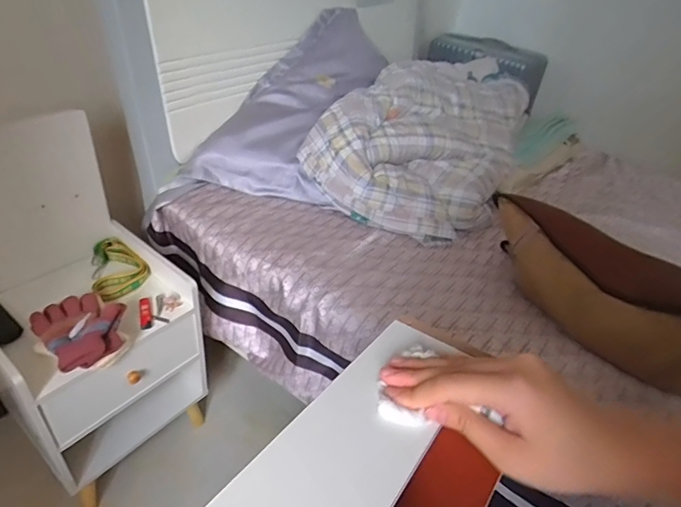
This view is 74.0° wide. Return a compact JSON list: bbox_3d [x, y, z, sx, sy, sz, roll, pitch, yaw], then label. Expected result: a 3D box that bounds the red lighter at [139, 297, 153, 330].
[{"bbox_3d":[-0.378,0.115,0.879,0.023,0.010,0.079,-9,40,-21],"label":"red lighter"}]

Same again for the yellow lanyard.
[{"bbox_3d":[-0.463,0.032,0.952,0.107,0.038,0.164,-12,41,-24],"label":"yellow lanyard"}]

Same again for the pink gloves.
[{"bbox_3d":[-0.449,0.133,0.788,0.138,0.059,0.161,-19,44,-31],"label":"pink gloves"}]

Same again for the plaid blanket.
[{"bbox_3d":[0.217,-0.289,1.139,0.413,0.228,0.562,23,40,20],"label":"plaid blanket"}]

